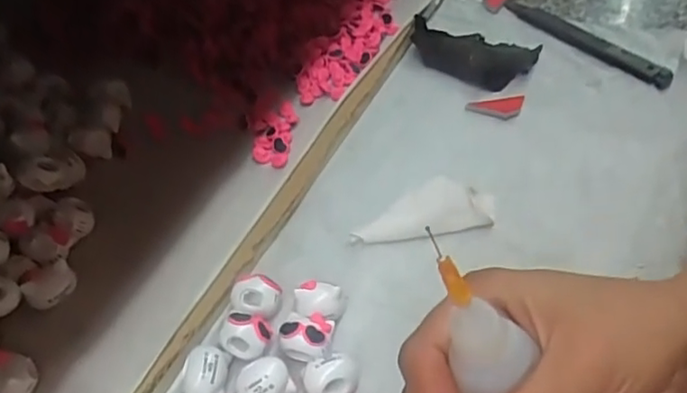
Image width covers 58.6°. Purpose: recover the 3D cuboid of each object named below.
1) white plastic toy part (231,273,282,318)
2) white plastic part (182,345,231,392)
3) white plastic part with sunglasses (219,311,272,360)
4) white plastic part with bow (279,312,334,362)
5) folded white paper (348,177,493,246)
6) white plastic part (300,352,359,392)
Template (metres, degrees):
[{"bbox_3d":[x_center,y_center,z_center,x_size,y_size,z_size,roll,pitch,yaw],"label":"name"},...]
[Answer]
[{"bbox_3d":[-0.045,0.052,0.318,0.025,0.017,0.020,1,50,5],"label":"white plastic toy part"},{"bbox_3d":[-0.065,0.085,0.291,0.019,0.015,0.023,1,50,5],"label":"white plastic part"},{"bbox_3d":[-0.049,0.068,0.301,0.024,0.017,0.019,-7,50,-2],"label":"white plastic part with sunglasses"},{"bbox_3d":[-0.018,0.069,0.302,0.024,0.022,0.023,6,51,9],"label":"white plastic part with bow"},{"bbox_3d":[0.045,0.006,0.355,0.083,0.008,0.035,-11,50,-5],"label":"folded white paper"},{"bbox_3d":[-0.006,0.086,0.290,0.024,0.023,0.021,-18,51,-11],"label":"white plastic part"}]

